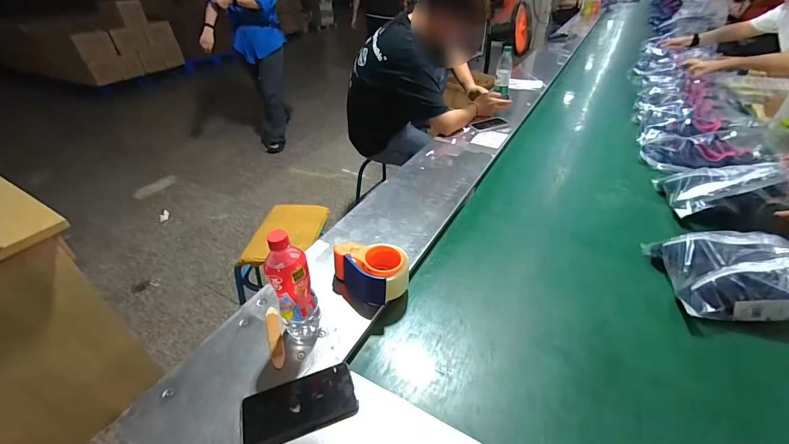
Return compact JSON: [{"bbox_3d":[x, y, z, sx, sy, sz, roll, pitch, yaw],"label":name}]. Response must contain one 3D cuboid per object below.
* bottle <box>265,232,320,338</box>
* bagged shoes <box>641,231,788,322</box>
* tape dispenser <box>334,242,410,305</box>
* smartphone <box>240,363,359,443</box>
[{"bbox_3d":[-0.171,0.104,0.573,0.062,0.218,0.077,-19,42,-20],"label":"bottle"},{"bbox_3d":[0.660,0.101,0.671,0.228,0.098,0.196,4,40,7],"label":"bagged shoes"},{"bbox_3d":[-0.046,0.093,0.697,0.145,0.076,0.104,21,45,26],"label":"tape dispenser"},{"bbox_3d":[-0.141,0.273,0.515,0.165,0.011,0.081,-15,41,-16],"label":"smartphone"}]

